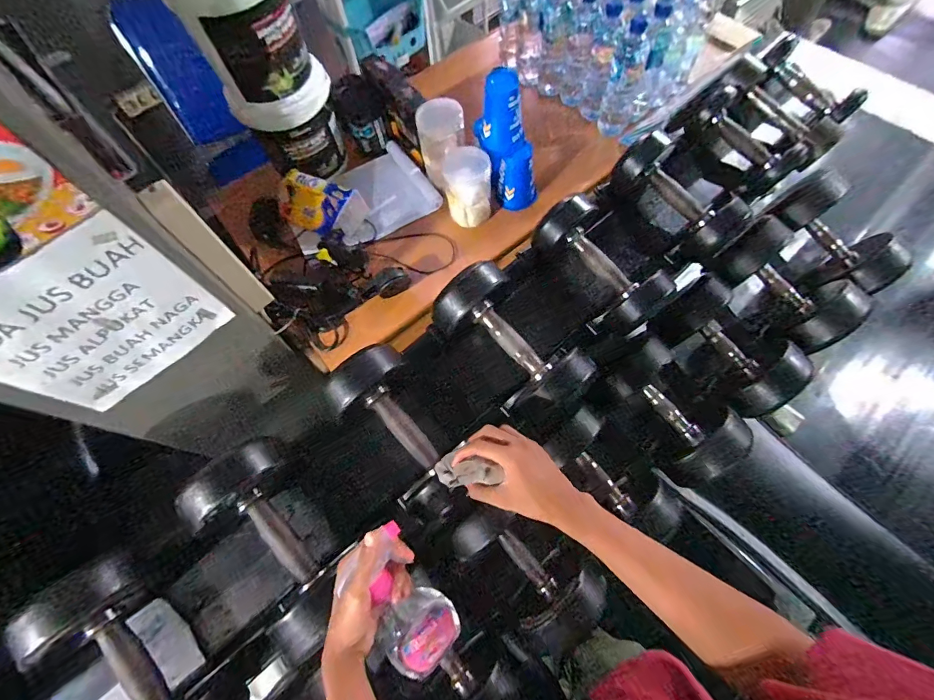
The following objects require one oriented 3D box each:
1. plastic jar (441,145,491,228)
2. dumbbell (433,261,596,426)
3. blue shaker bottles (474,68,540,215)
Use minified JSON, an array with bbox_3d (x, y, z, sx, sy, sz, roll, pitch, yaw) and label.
[{"bbox_3d":[0.001,-0.331,0.828,0.088,0.114,0.110,-10,66,-1],"label":"plastic jar"},{"bbox_3d":[0.064,-0.015,0.637,0.121,0.125,0.252,-38,70,-13],"label":"dumbbell"},{"bbox_3d":[0.075,-0.388,0.780,0.077,0.245,0.071,-30,46,-10],"label":"blue shaker bottles"}]

